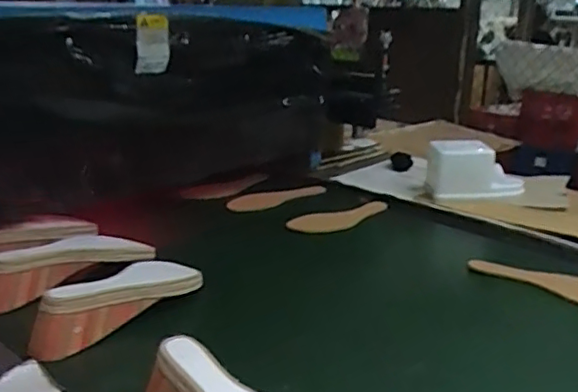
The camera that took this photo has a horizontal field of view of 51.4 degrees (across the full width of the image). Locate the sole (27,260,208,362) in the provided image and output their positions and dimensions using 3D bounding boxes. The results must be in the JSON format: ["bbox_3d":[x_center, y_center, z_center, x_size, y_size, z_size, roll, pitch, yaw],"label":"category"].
[{"bbox_3d":[-0.206,0.126,0.758,0.089,0.061,0.254,13,21,30],"label":"sole"}]

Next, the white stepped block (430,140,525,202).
[{"bbox_3d":[0.380,-0.050,1.204,0.196,0.102,0.059,3,18,1],"label":"white stepped block"}]

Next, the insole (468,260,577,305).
[{"bbox_3d":[0.393,0.127,0.891,0.238,0.013,0.082,16,21,35],"label":"insole"}]

